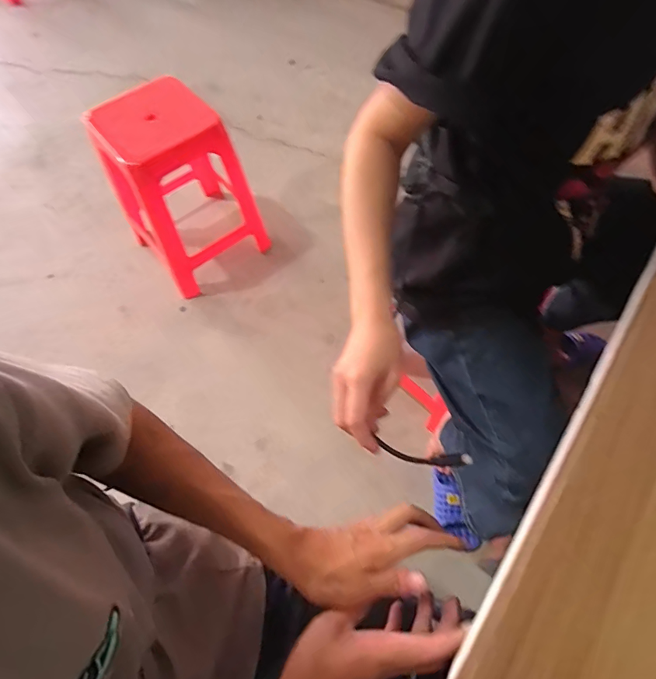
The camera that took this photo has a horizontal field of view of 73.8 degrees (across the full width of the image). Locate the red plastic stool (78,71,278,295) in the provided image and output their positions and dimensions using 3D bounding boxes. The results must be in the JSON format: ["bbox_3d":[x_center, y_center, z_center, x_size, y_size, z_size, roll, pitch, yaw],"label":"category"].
[{"bbox_3d":[-0.399,-0.414,1.187,0.330,0.465,0.316,-31,66,-13],"label":"red plastic stool"}]

